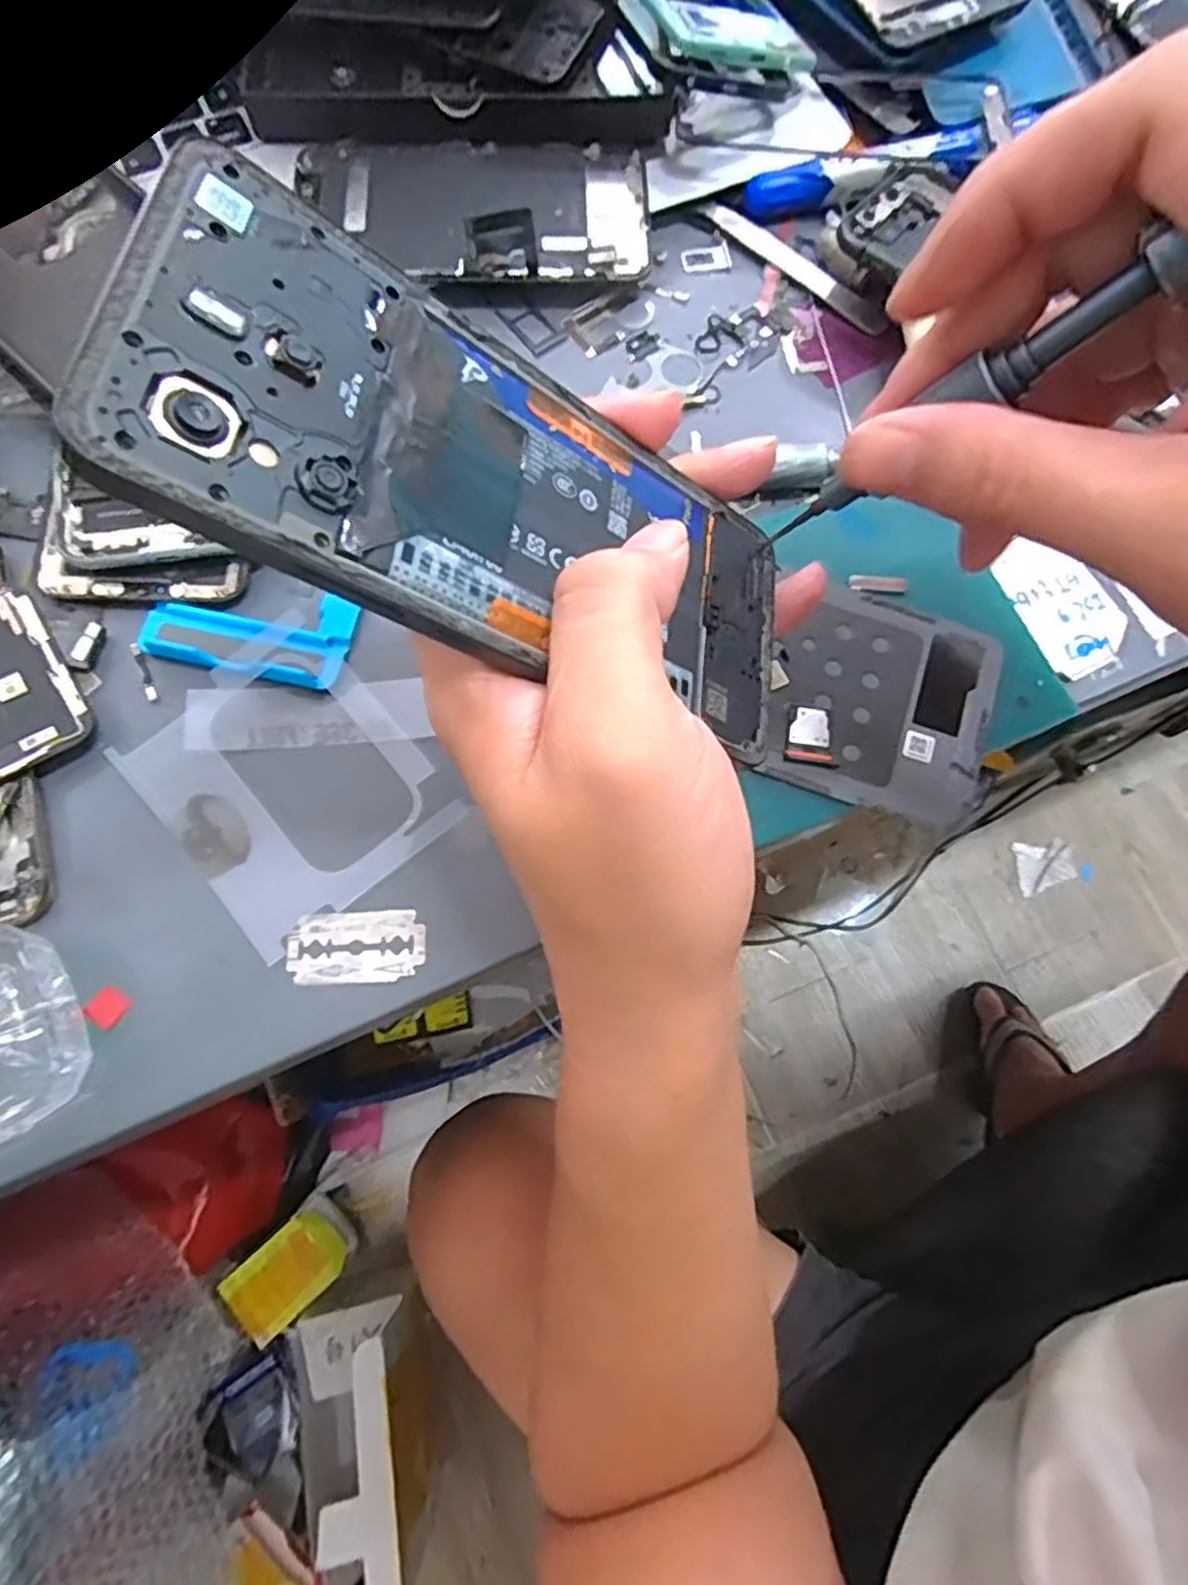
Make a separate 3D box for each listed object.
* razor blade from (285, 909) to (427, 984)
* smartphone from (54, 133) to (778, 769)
[{"bbox_3d":[-0.075,0.048,0.234,0.042,0.004,0.022,-3,75,-2],"label":"razor blade"},{"bbox_3d":[-0.015,-0.066,0.166,0.159,0.004,0.078,14,71,-35],"label":"smartphone"}]

